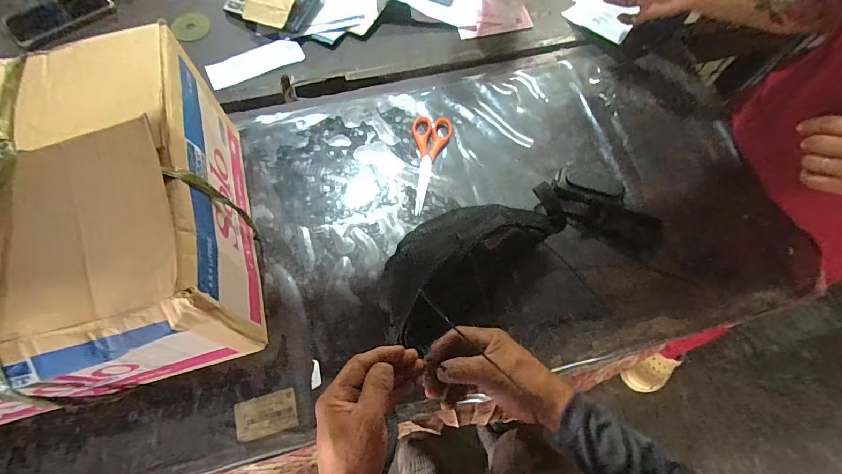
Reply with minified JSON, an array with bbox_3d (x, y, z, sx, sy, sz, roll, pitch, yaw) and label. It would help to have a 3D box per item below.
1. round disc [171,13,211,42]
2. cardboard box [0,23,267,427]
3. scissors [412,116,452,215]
[{"bbox_3d":[-0.434,-0.396,0.768,0.069,0.008,0.076,-36,74,-14],"label":"round disc"},{"bbox_3d":[-0.412,-0.005,0.481,0.351,0.252,0.355,-14,70,-7],"label":"cardboard box"},{"bbox_3d":[0.014,-0.121,0.669,0.064,0.007,0.179,4,68,0],"label":"scissors"}]

